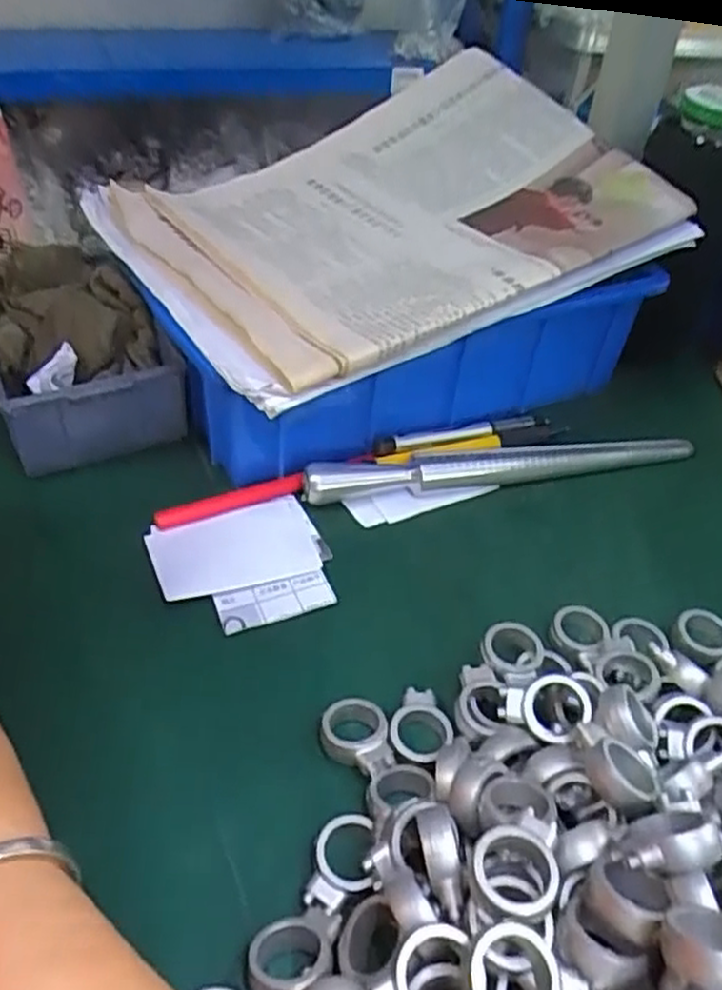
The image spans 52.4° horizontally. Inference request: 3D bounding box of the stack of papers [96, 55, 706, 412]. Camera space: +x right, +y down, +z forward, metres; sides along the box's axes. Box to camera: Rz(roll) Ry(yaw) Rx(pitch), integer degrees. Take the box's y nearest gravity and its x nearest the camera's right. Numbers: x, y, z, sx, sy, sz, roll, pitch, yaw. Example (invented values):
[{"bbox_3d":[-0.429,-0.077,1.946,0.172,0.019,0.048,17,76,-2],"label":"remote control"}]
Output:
[{"bbox_3d":[0.018,-0.167,0.415,0.288,0.053,0.221,-21,49,-26],"label":"stack of papers"}]

